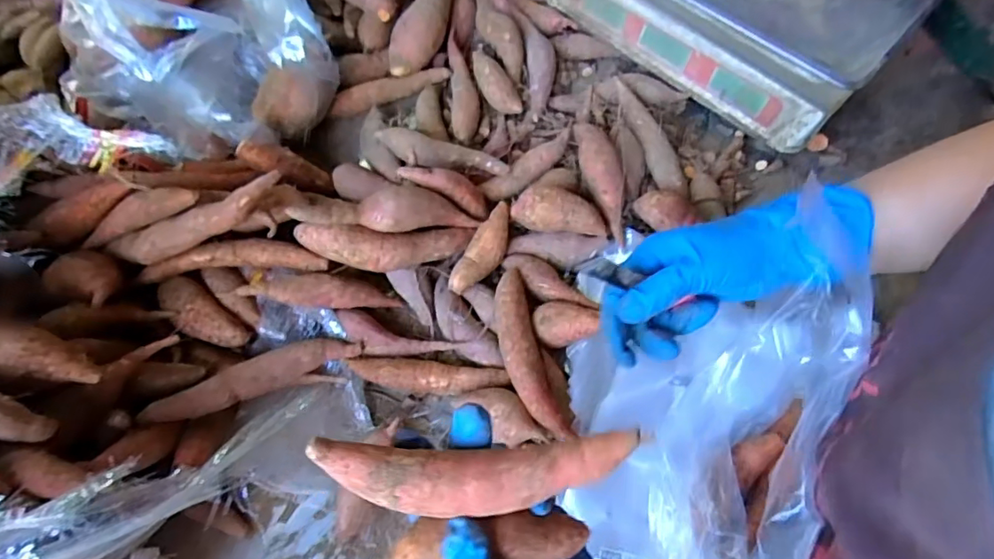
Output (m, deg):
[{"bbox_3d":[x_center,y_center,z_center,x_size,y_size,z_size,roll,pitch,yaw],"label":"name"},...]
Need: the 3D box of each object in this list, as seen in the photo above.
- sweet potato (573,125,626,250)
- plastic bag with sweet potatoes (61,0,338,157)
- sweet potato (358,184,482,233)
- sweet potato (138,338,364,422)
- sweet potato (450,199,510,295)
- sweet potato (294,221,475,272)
[{"bbox_3d":[0.096,-0.096,0.494,0.032,0.027,0.126,-10,68,-1],"label":"sweet potato"},{"bbox_3d":[-0.274,-0.214,0.492,0.227,0.120,0.182,17,69,9],"label":"plastic bag with sweet potatoes"},{"bbox_3d":[-0.067,-0.061,0.470,0.107,0.032,0.034,0,66,-33],"label":"sweet potato"},{"bbox_3d":[-0.191,0.083,0.435,0.159,0.027,0.036,-18,70,-21],"label":"sweet potato"},{"bbox_3d":[-0.011,-0.025,0.487,0.031,0.025,0.090,29,72,13],"label":"sweet potato"},{"bbox_3d":[-0.093,-0.029,0.466,0.149,0.031,0.039,-1,68,-19],"label":"sweet potato"}]

